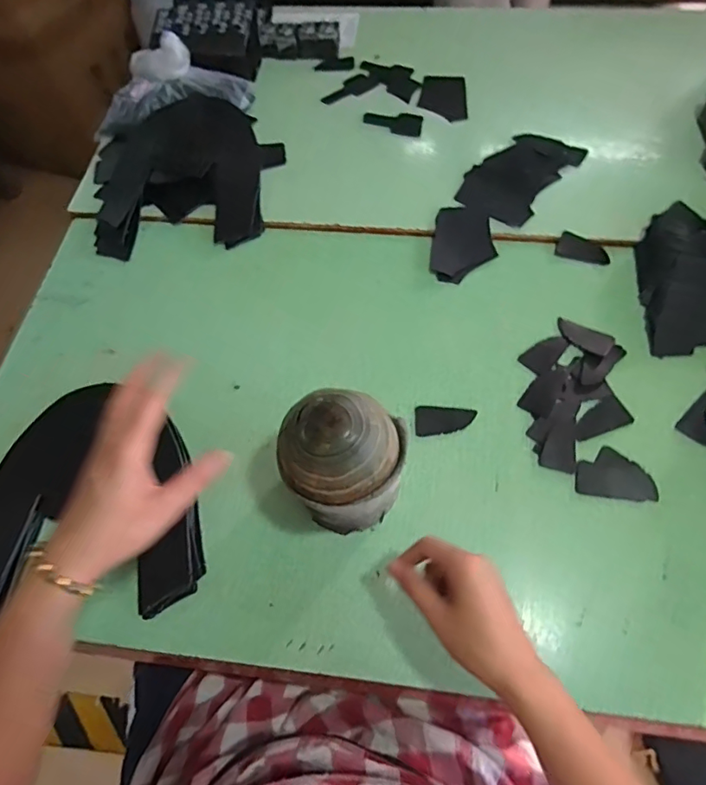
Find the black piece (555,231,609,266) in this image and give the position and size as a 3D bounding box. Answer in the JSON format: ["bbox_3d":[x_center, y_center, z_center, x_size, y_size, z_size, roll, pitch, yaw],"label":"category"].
[{"bbox_3d":[0.293,-0.180,0.656,0.064,0.005,0.038,23,67,13],"label":"black piece"}]

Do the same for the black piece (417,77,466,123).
[{"bbox_3d":[0.139,-0.459,0.800,0.073,0.004,0.107,1,63,3],"label":"black piece"}]

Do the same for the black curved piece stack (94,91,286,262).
[{"bbox_3d":[-0.238,-0.313,0.730,0.271,0.050,0.252,-5,63,0],"label":"black curved piece stack"}]

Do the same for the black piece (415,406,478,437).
[{"bbox_3d":[0.102,0.032,0.569,0.065,0.004,0.034,2,63,3],"label":"black piece"}]

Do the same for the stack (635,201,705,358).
[{"bbox_3d":[0.402,-0.134,0.606,0.109,0.036,0.194,6,64,5],"label":"stack"}]

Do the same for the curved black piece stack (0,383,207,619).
[{"bbox_3d":[-0.278,0.108,0.542,0.238,0.021,0.241,-7,63,-1],"label":"curved black piece stack"}]

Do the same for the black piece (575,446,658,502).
[{"bbox_3d":[0.267,0.083,0.525,0.076,0.004,0.052,7,64,6],"label":"black piece"}]

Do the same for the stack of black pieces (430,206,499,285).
[{"bbox_3d":[0.142,-0.190,0.664,0.077,0.016,0.109,8,64,7],"label":"stack of black pieces"}]

